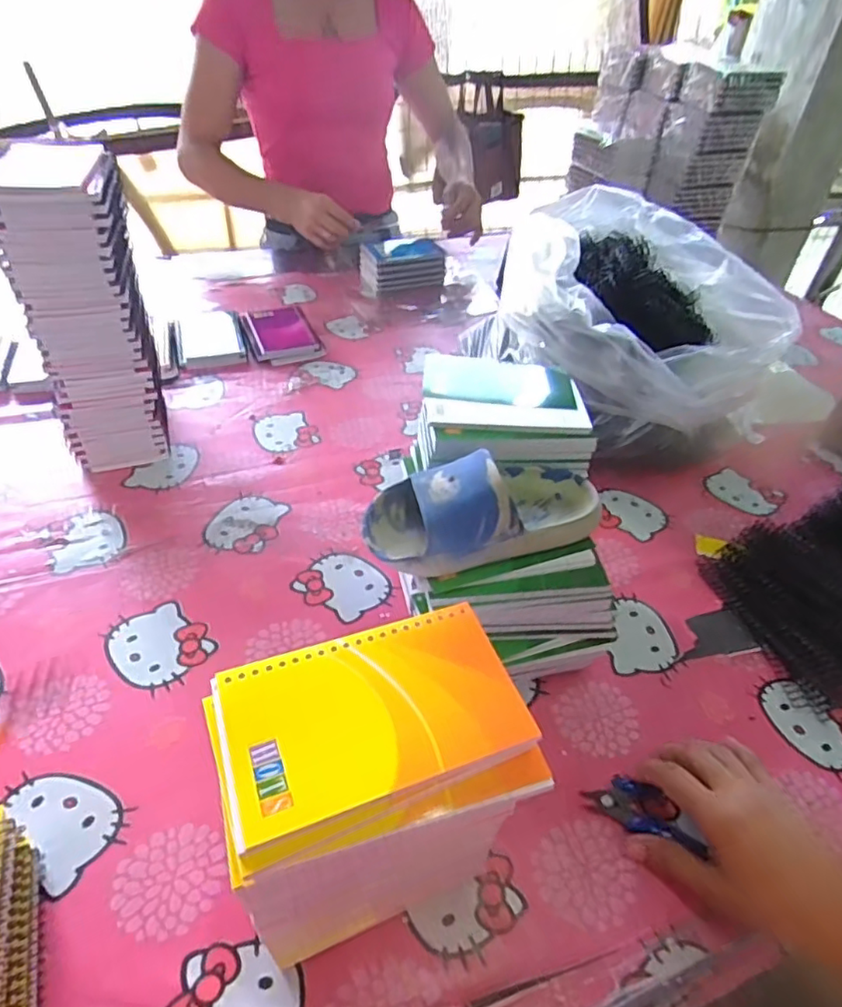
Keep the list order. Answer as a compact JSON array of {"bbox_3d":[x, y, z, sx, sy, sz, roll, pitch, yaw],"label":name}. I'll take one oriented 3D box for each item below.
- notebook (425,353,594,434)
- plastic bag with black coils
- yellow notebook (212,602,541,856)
[{"bbox_3d":[0.070,-0.097,0.518,0.131,0.008,0.105,3,43,-2],"label":"notebook"},{"bbox_3d":[0.245,-0.199,0.704,0.336,0.184,0.291,24,46,19],"label":"plastic bag with black coils"},{"bbox_3d":[-0.022,0.093,0.276,0.131,0.007,0.080,-12,44,-18],"label":"yellow notebook"}]

